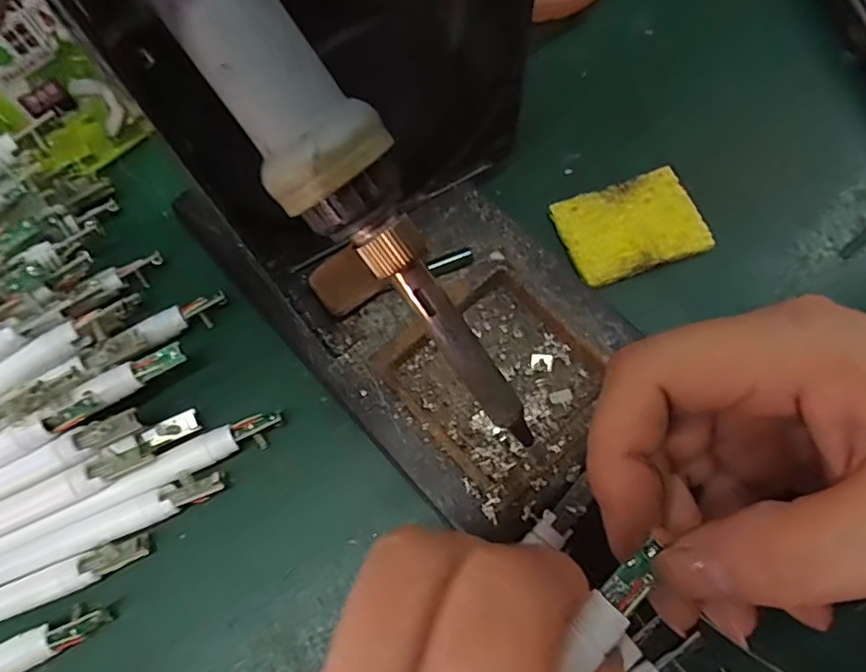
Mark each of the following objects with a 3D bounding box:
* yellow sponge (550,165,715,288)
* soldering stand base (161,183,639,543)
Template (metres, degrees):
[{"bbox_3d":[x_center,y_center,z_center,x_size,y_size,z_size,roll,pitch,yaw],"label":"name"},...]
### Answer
[{"bbox_3d":[0.083,-0.046,0.247,0.055,0.007,0.040,-19,70,-5],"label":"yellow sponge"},{"bbox_3d":[-0.001,-0.013,0.229,0.101,0.013,0.165,-41,73,-12],"label":"soldering stand base"}]

